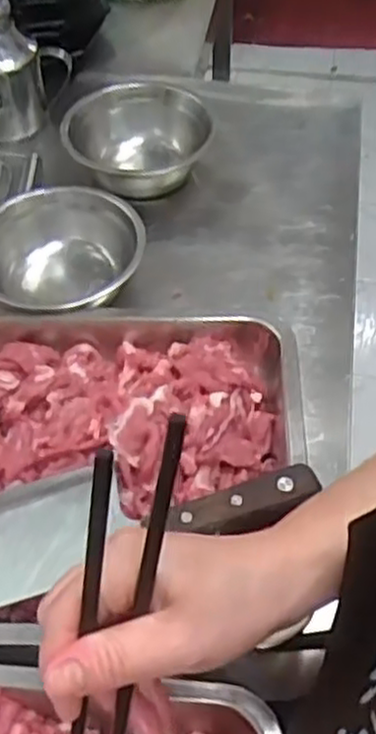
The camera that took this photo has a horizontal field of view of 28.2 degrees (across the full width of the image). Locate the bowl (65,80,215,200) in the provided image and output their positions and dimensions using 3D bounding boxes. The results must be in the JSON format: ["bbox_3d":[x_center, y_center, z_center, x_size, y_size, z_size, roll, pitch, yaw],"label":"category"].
[{"bbox_3d":[-0.051,-0.227,0.743,0.130,0.075,0.130,14,53,9],"label":"bowl"}]

